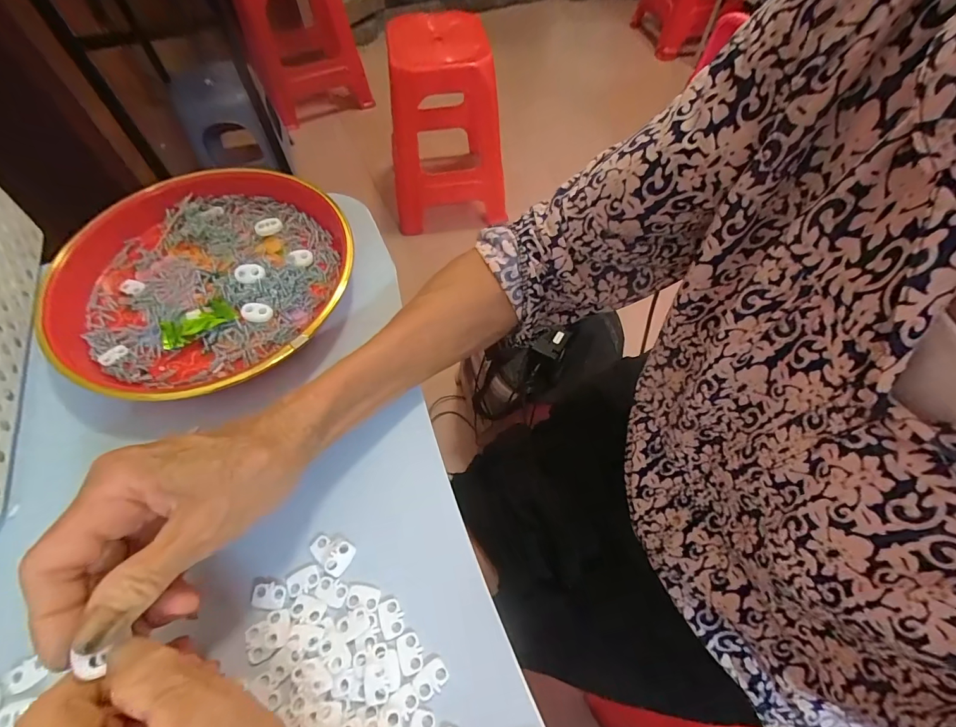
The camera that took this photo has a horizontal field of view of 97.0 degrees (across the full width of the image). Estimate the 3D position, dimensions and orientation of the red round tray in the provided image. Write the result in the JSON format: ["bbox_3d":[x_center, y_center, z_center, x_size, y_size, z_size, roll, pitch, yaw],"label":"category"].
[{"bbox_3d":[-0.207,-0.068,0.331,0.210,0.033,0.215,0,59,0],"label":"red round tray"}]

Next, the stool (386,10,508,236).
[{"bbox_3d":[-0.105,-0.766,1.374,0.358,0.539,0.436,-7,60,-4],"label":"stool"}]

